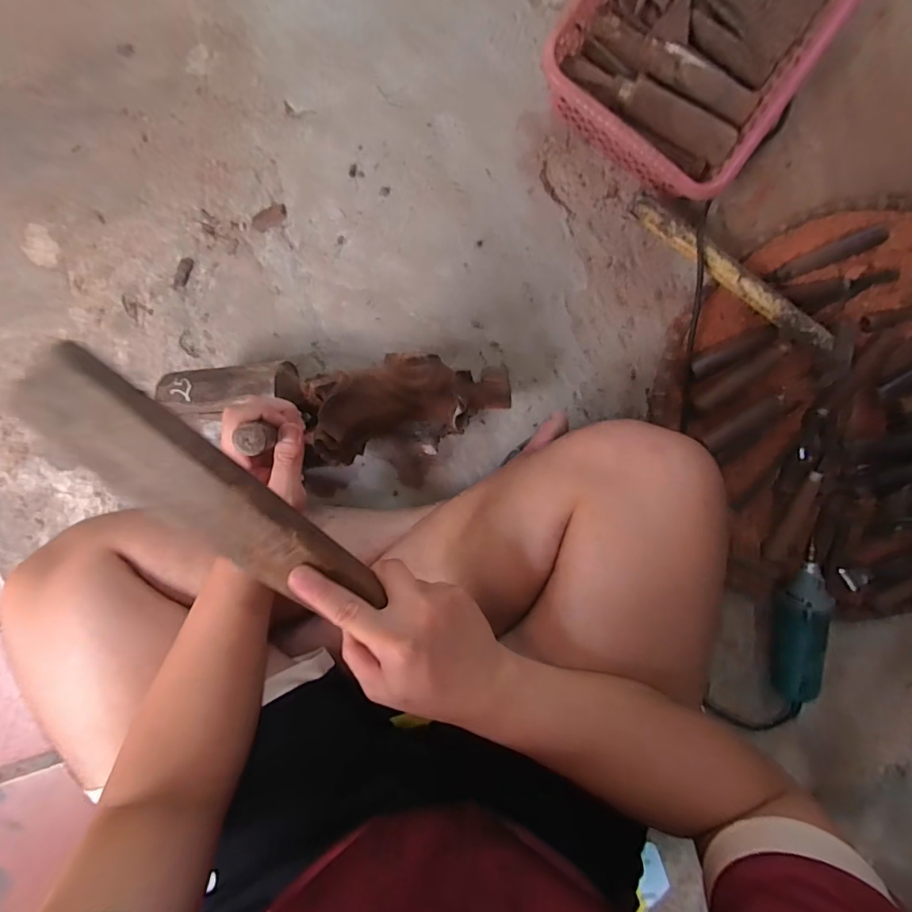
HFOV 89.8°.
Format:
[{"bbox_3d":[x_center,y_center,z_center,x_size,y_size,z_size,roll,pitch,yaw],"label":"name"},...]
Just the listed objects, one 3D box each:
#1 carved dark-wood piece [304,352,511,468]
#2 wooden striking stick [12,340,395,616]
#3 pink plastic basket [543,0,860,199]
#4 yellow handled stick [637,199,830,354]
[{"bbox_3d":[-0.053,-0.059,0.496,0.219,0.047,0.095,-15,97,0],"label":"carved dark-wood piece"},{"bbox_3d":[-0.138,0.031,0.271,0.047,0.017,0.218,-43,115,6],"label":"wooden striking stick"},{"bbox_3d":[0.265,-0.461,0.487,0.237,0.081,0.324,36,97,-6],"label":"pink plastic basket"},{"bbox_3d":[0.315,-0.201,0.514,0.273,0.025,0.026,30,98,-5],"label":"yellow handled stick"}]

